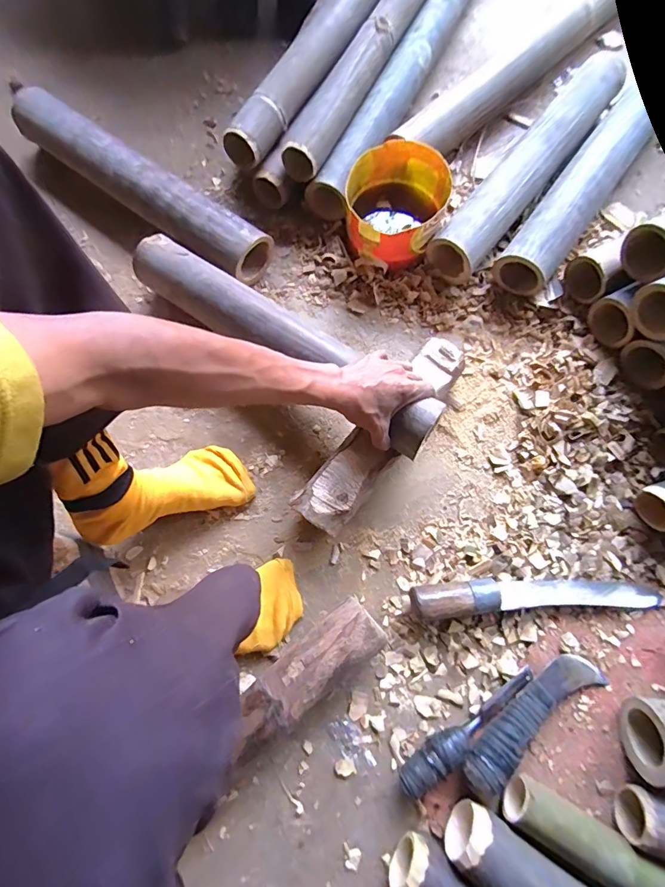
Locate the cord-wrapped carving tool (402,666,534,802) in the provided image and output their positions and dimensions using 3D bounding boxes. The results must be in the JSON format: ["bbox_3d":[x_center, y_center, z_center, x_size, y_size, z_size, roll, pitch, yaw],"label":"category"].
[{"bbox_3d":[0.163,0.341,0.498,0.204,0.039,0.042,-38,79,-9],"label":"cord-wrapped carving tool"}]

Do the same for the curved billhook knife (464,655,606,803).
[{"bbox_3d":[0.242,0.330,0.498,0.205,0.041,0.053,-35,78,-8],"label":"curved billhook knife"}]

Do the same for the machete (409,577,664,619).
[{"bbox_3d":[0.265,0.195,0.535,0.328,0.036,0.046,-3,76,-1],"label":"machete"}]

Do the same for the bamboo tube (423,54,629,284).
[{"bbox_3d":[0.313,-0.446,0.664,0.087,0.081,0.466,39,79,9],"label":"bamboo tube"}]

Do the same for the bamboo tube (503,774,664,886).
[{"bbox_3d":[0.304,0.454,0.463,0.233,0.060,0.049,29,78,7],"label":"bamboo tube"}]

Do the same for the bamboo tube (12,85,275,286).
[{"bbox_3d":[-0.309,-0.413,0.667,0.479,0.067,0.083,34,78,8],"label":"bamboo tube"}]

